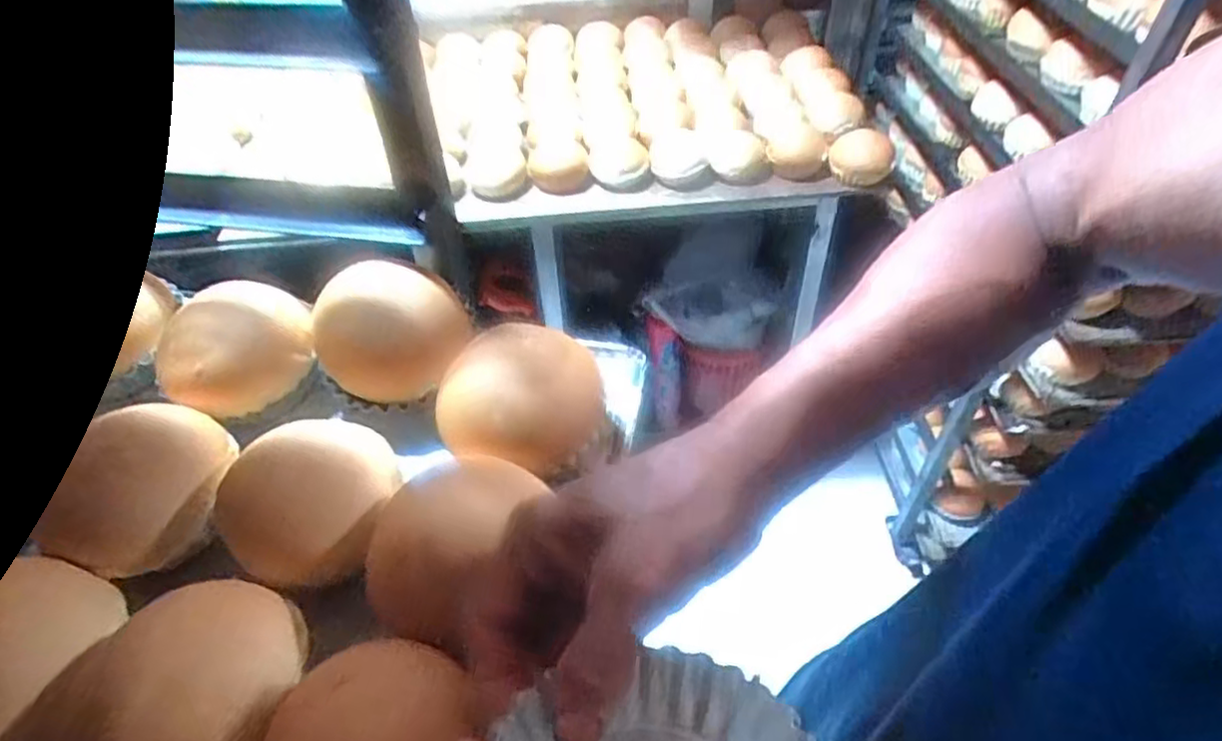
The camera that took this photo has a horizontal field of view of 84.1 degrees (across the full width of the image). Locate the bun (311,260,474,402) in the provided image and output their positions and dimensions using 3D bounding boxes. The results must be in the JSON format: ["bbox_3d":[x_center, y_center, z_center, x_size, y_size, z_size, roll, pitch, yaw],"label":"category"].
[{"bbox_3d":[-0.135,-0.025,0.417,0.087,0.055,0.087,-22,49,-18],"label":"bun"}]

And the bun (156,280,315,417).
[{"bbox_3d":[-0.231,-0.018,0.418,0.087,0.049,0.087,-1,46,1],"label":"bun"}]

